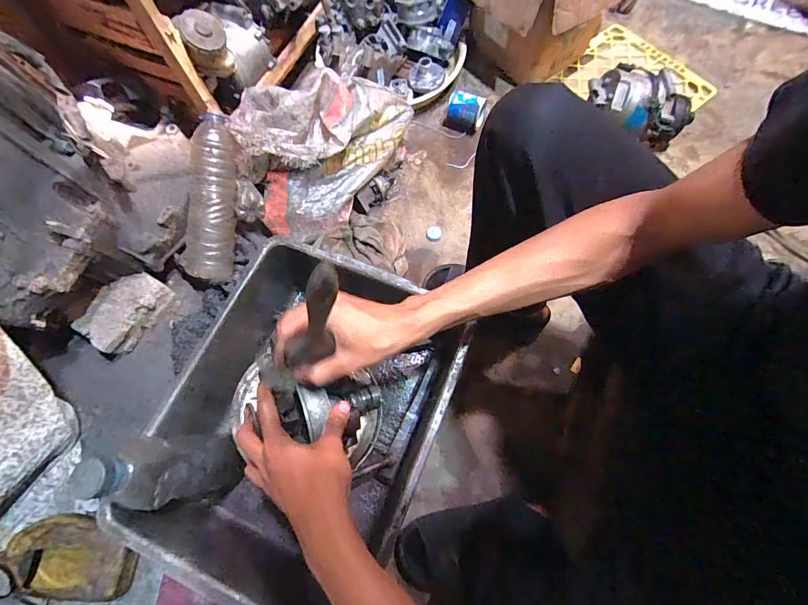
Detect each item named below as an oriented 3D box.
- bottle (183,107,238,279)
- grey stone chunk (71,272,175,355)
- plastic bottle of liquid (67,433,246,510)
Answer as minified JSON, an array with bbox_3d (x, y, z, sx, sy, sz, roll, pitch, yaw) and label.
[{"bbox_3d":[-0.381,-0.207,0.754,0.086,0.078,0.320,10,103,5],"label":"bottle"},{"bbox_3d":[-0.573,0.017,0.788,0.094,0.072,0.161,27,74,11],"label":"grey stone chunk"},{"bbox_3d":[-0.245,0.180,0.411,0.057,0.195,0.066,-6,71,0],"label":"plastic bottle of liquid"}]

